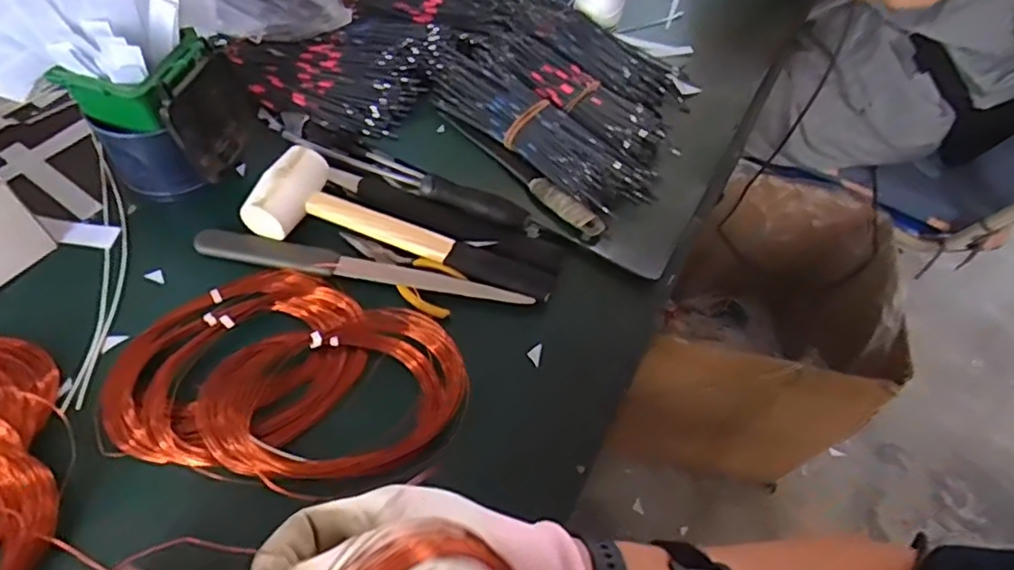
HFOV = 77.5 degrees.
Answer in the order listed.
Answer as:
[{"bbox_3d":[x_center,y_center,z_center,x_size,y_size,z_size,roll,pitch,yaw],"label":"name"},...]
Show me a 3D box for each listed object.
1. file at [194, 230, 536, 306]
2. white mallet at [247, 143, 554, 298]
[{"bbox_3d":[-0.121,-0.013,0.524,0.279,0.009,0.027,11,56,2],"label":"file"},{"bbox_3d":[-0.082,-0.048,0.522,0.251,0.036,0.077,17,57,6],"label":"white mallet"}]

